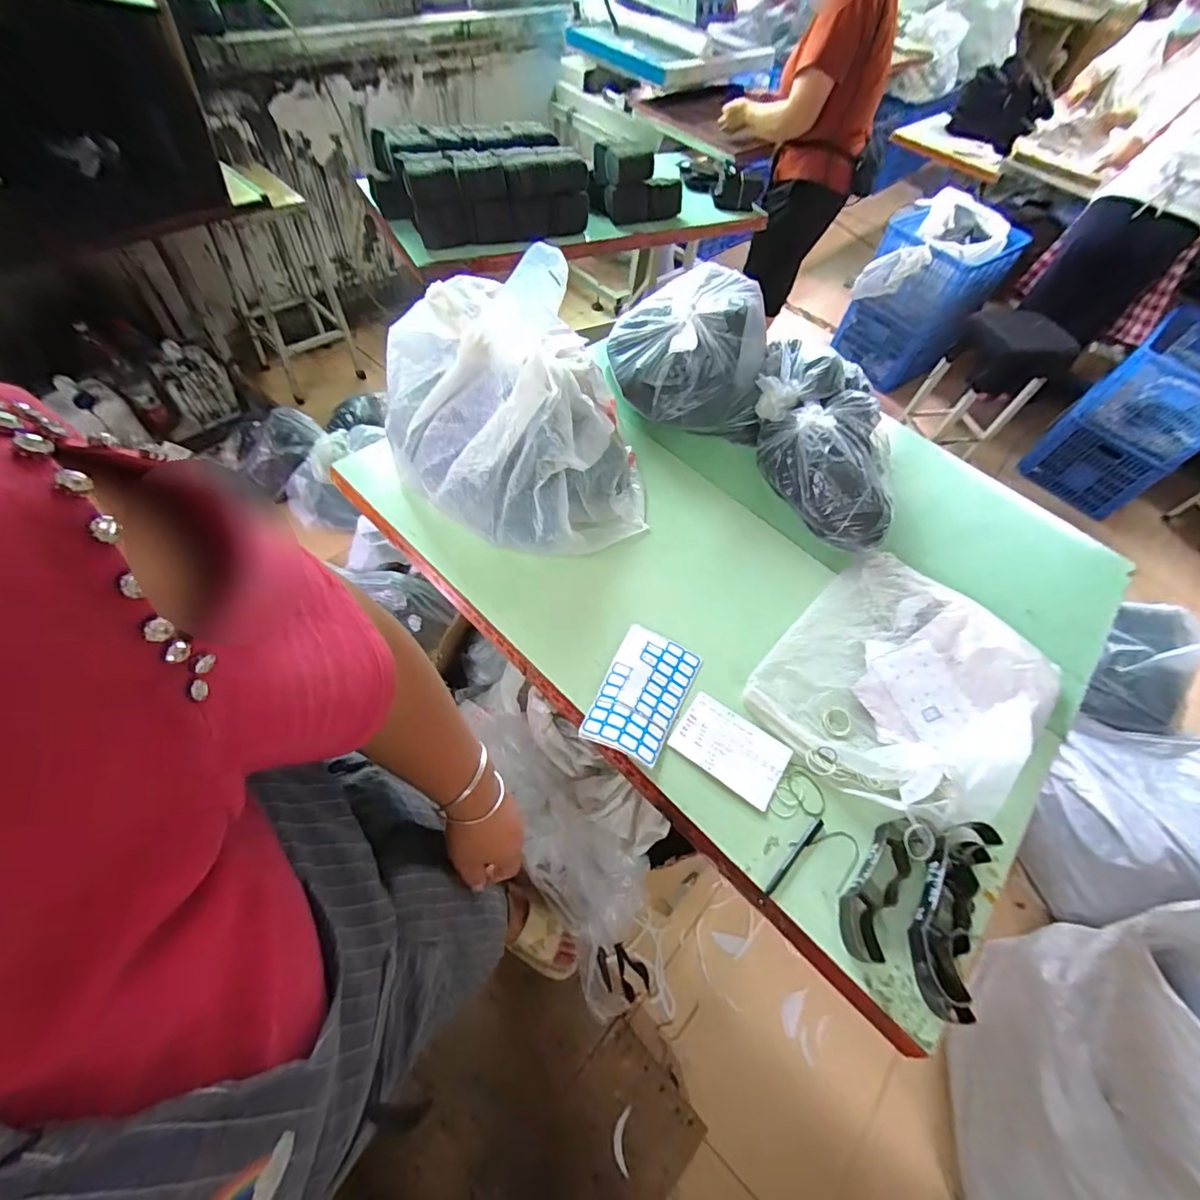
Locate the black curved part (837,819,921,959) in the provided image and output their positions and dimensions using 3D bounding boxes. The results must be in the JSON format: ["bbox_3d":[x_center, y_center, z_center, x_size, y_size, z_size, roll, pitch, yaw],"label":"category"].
[{"bbox_3d":[0.367,0.367,0.682,0.063,0.028,0.188,36,67,18],"label":"black curved part"}]

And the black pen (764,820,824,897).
[{"bbox_3d":[0.258,0.340,0.693,0.127,0.008,0.010,-38,68,-19],"label":"black pen"}]

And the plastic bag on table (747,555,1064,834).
[{"bbox_3d":[0.484,0.129,0.830,0.442,0.053,0.366,-39,68,-19],"label":"plastic bag on table"}]

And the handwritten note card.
[{"bbox_3d":[0.191,0.216,0.769,0.158,0.005,0.103,32,61,14],"label":"handwritten note card"}]

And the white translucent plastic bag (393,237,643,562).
[{"bbox_3d":[-0.140,-0.311,0.874,0.441,0.356,0.373,0,61,0],"label":"white translucent plastic bag"}]

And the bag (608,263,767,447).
[{"bbox_3d":[0.178,-0.466,1.041,0.290,0.249,0.238,-12,62,-6],"label":"bag"}]

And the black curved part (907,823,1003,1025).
[{"bbox_3d":[0.437,0.383,0.654,0.082,0.043,0.231,26,64,13],"label":"black curved part"}]

